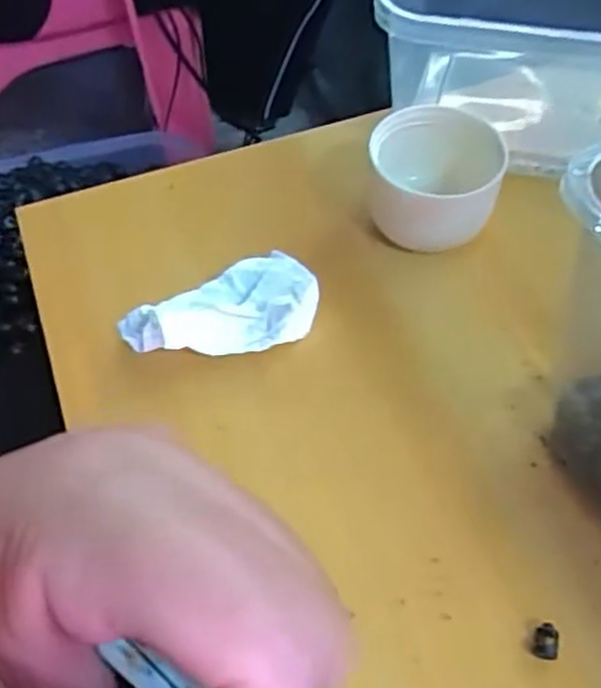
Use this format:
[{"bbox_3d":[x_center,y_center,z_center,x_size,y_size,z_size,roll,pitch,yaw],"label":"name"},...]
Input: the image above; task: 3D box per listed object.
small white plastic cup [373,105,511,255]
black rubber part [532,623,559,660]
[{"bbox_3d":[0.066,-0.079,0.391,0.066,0.054,0.071,14,56,10],"label":"small white plastic cup"},{"bbox_3d":[0.093,0.112,0.288,0.009,0.006,0.012,14,56,10],"label":"black rubber part"}]

